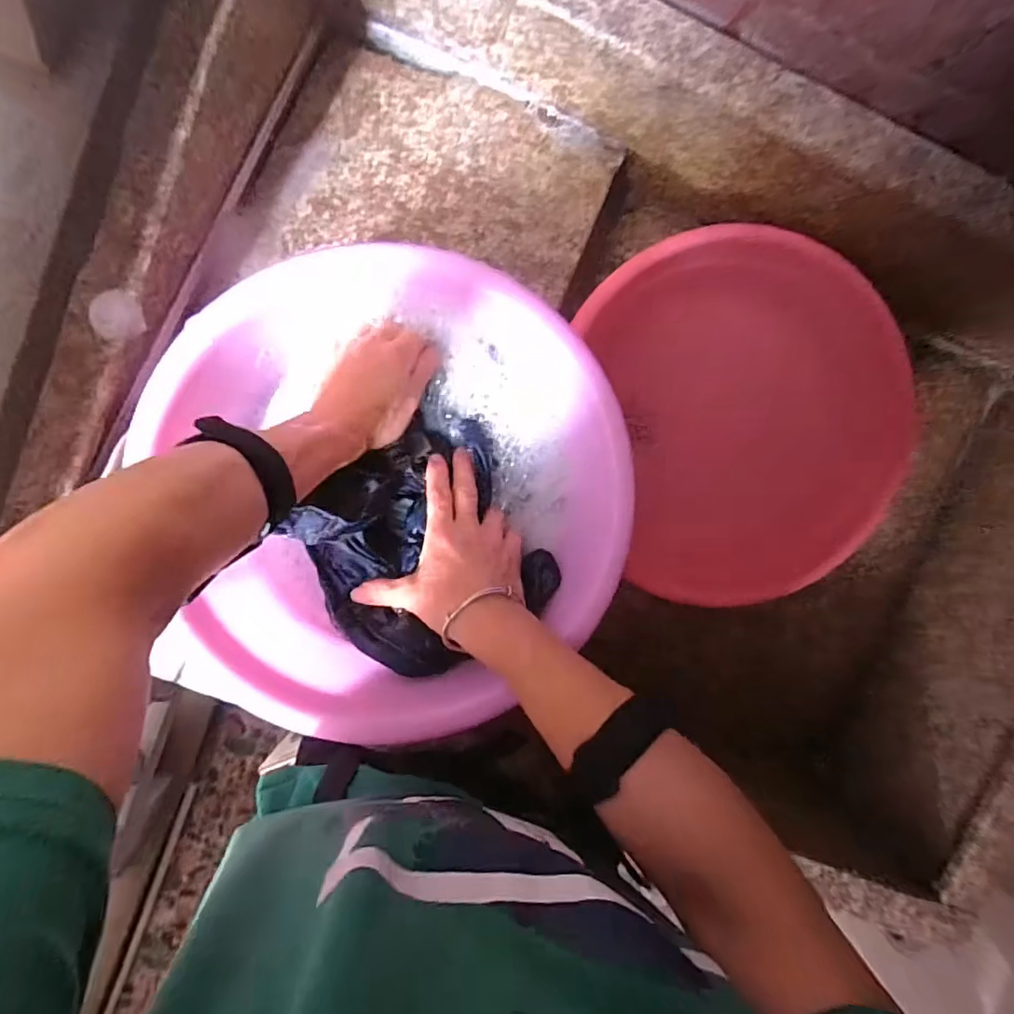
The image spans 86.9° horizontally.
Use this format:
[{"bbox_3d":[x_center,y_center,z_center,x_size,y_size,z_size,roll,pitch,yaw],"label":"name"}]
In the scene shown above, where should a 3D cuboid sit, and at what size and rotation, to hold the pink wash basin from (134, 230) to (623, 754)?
[{"bbox_3d":[-0.072,-0.016,0.391,0.315,0.108,0.338,0,98,-2],"label":"pink wash basin"}]

